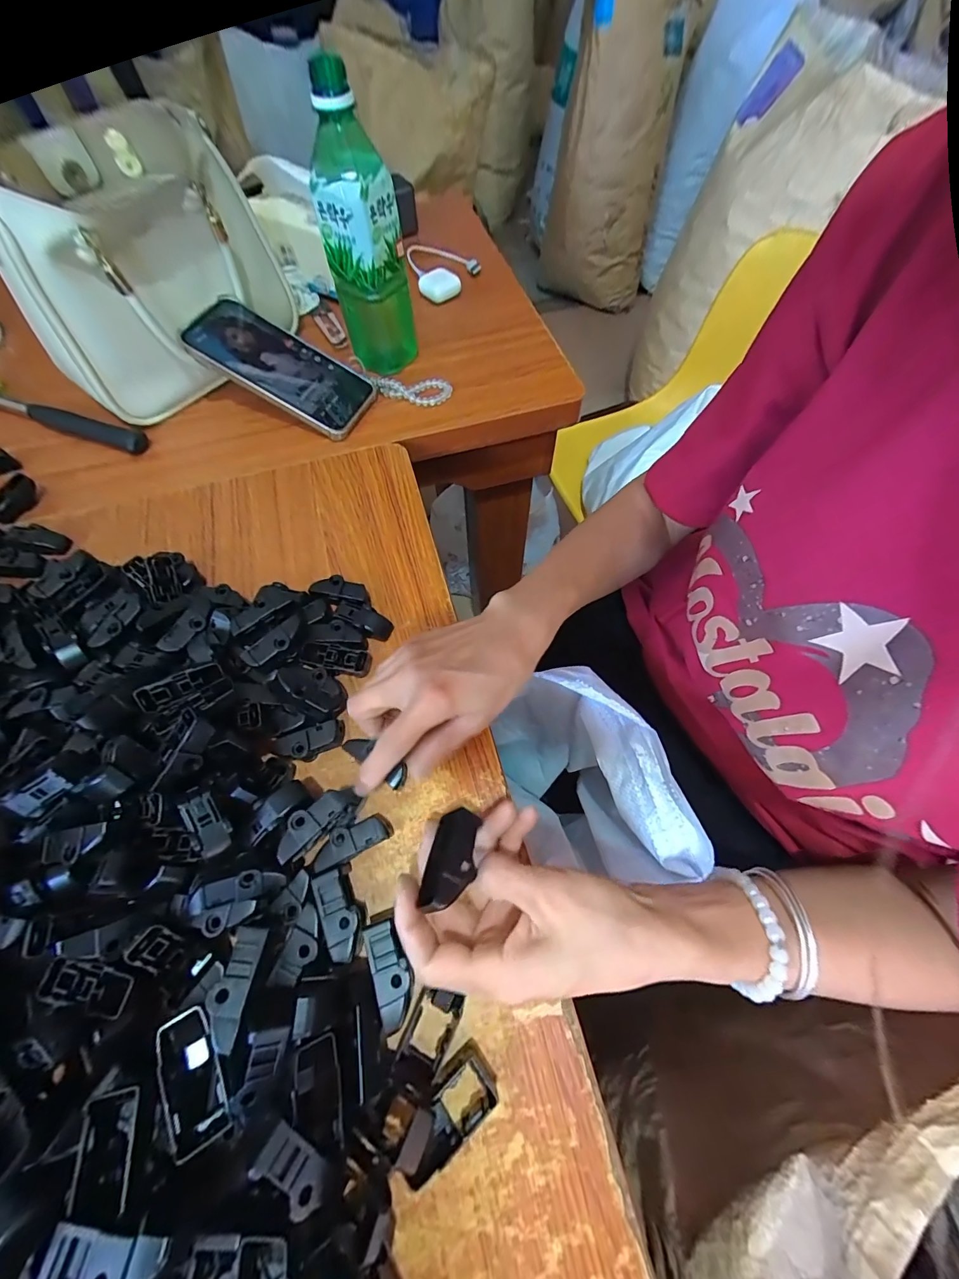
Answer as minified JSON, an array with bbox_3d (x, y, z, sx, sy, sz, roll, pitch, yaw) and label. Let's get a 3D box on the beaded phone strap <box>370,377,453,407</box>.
[{"bbox_3d":[-0.071,-0.266,0.450,0.081,0.016,0.033,-2,64,-1],"label":"beaded phone strap"}]

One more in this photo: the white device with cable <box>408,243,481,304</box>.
[{"bbox_3d":[-0.044,-0.483,0.550,0.083,0.021,0.115,-18,66,-8],"label":"white device with cable"}]

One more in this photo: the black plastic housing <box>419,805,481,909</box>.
[{"bbox_3d":[-0.015,0.118,0.228,0.025,0.013,0.047,4,49,22],"label":"black plastic housing"}]

